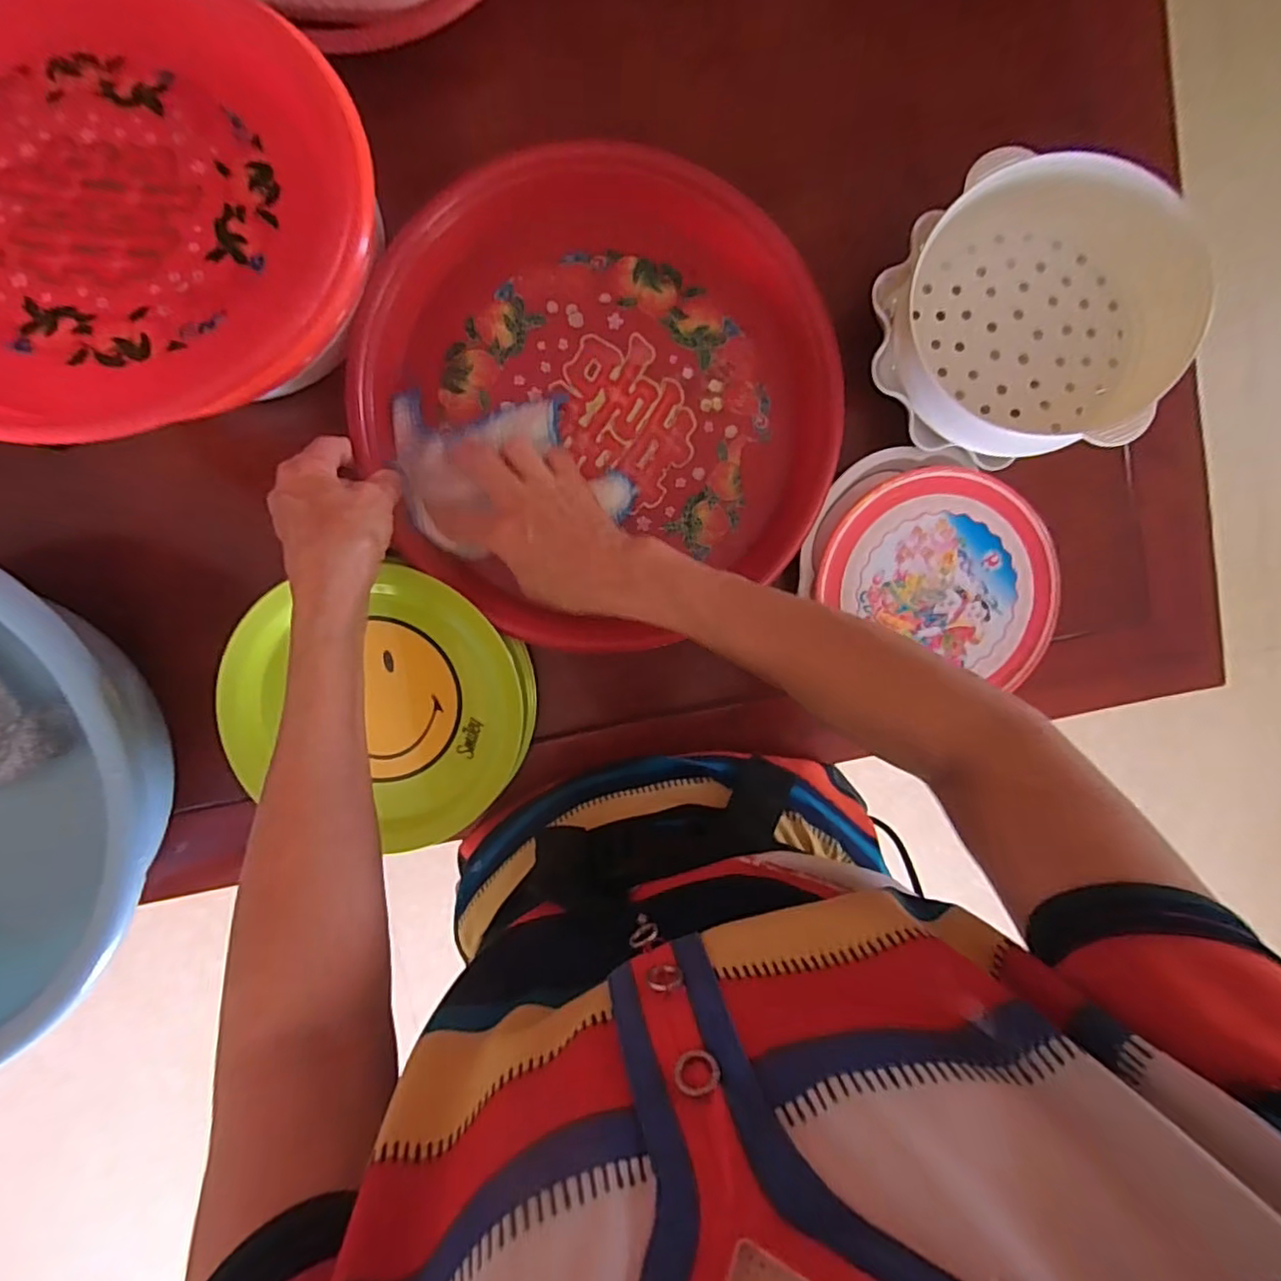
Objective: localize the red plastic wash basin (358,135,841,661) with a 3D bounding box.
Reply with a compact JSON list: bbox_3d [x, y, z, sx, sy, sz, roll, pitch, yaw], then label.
[{"bbox_3d":[-0.025,-0.157,0.417,0.309,0.047,0.312,0,89,-5],"label":"red plastic wash basin"}]

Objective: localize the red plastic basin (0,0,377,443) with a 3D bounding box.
[{"bbox_3d":[-0.272,-0.223,0.301,0.251,0.045,0.250,0,89,-5],"label":"red plastic basin"}]

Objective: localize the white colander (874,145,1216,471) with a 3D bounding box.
[{"bbox_3d":[0.258,-0.209,0.397,0.197,0.072,0.175,-7,96,-4],"label":"white colander"}]

